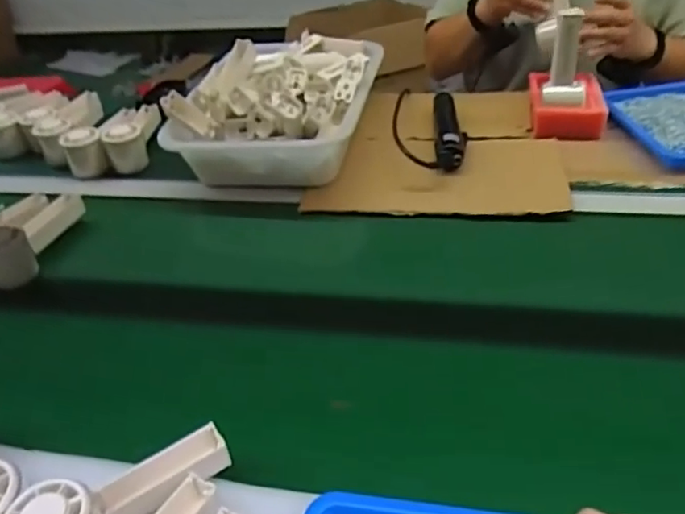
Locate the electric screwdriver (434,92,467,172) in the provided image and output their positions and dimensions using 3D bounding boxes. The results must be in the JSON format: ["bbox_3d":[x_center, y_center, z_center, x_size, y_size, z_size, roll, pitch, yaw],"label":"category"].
[{"bbox_3d":[0.156,-0.191,0.866,0.043,0.029,0.205,1,38,8],"label":"electric screwdriver"}]

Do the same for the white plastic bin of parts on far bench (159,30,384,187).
[{"bbox_3d":[-0.088,-0.223,0.881,0.248,0.116,0.301,6,39,15],"label":"white plastic bin of parts on far bench"}]

